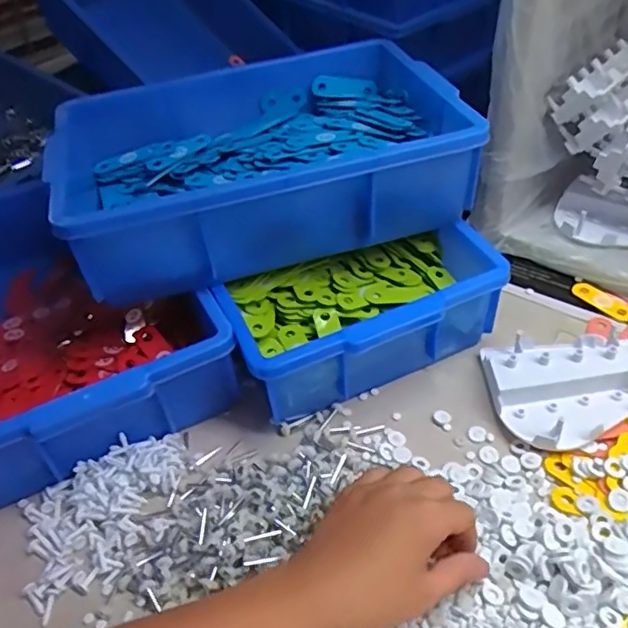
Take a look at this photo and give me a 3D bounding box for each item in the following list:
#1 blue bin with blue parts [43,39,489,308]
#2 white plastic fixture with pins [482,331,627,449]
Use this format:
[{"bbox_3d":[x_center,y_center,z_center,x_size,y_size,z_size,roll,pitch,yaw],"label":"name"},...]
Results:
[{"bbox_3d":[-0.059,-0.160,0.580,0.362,0.103,0.266,-16,46,-9],"label":"blue bin with blue parts"},{"bbox_3d":[0.264,0.045,0.506,0.222,0.027,0.103,-14,45,-6],"label":"white plastic fixture with pins"}]

